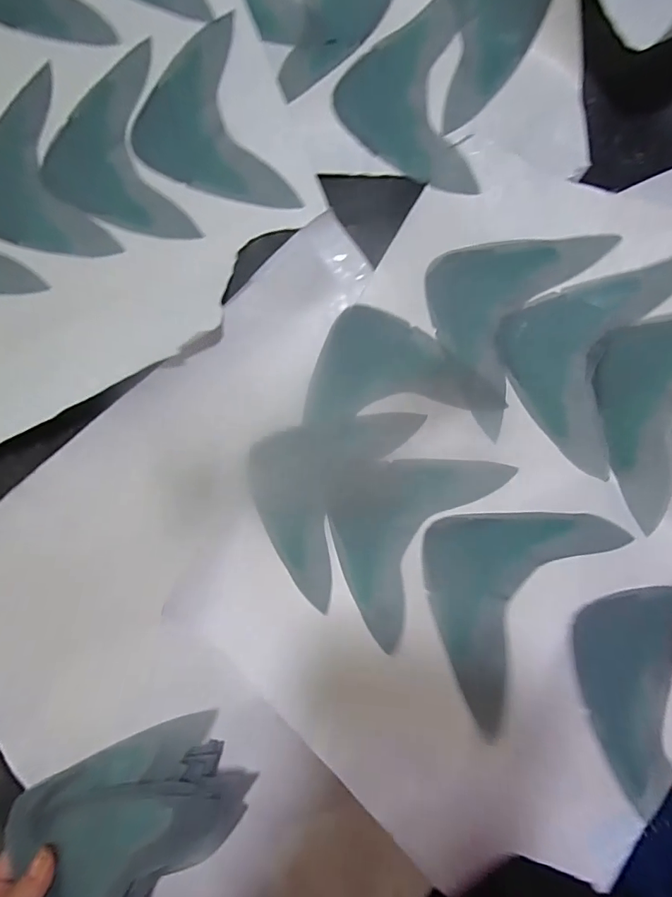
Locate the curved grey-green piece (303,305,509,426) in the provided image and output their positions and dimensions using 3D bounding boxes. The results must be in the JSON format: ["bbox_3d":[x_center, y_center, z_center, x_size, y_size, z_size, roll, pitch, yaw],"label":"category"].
[{"bbox_3d":[0.053,-0.074,0.387,0.161,0.008,0.093,-5,88,2],"label":"curved grey-green piece"}]

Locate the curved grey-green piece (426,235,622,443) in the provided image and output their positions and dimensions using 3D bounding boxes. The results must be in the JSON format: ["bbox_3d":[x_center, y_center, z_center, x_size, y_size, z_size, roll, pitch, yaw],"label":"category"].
[{"bbox_3d":[0.130,-0.119,0.380,0.114,0.015,0.175,31,90,3],"label":"curved grey-green piece"}]

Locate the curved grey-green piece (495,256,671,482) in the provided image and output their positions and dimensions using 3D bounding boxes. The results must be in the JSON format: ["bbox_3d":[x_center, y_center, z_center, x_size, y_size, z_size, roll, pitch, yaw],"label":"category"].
[{"bbox_3d":[0.195,-0.081,0.367,0.115,0.011,0.172,23,99,20],"label":"curved grey-green piece"}]

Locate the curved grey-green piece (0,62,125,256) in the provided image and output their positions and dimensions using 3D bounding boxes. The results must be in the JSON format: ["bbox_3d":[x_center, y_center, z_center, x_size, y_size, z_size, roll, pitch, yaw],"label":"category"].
[{"bbox_3d":[-0.277,-0.233,0.399,0.115,0.012,0.177,-23,88,2],"label":"curved grey-green piece"}]

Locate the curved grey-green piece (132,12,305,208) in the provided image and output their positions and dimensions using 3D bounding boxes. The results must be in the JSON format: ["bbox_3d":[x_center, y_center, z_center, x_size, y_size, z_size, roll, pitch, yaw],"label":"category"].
[{"bbox_3d":[-0.113,-0.278,0.388,0.118,0.005,0.165,-13,88,2],"label":"curved grey-green piece"}]

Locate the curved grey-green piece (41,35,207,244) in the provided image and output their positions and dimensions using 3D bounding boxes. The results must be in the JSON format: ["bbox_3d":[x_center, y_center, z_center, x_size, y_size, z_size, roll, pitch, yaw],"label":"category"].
[{"bbox_3d":[-0.197,-0.251,0.393,0.114,0.004,0.169,-17,88,2],"label":"curved grey-green piece"}]

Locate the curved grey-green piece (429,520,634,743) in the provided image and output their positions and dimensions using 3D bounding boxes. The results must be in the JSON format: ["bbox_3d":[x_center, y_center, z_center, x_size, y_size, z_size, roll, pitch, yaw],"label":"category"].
[{"bbox_3d":[0.115,0.093,0.333,0.176,0.010,0.112,-40,45,-23],"label":"curved grey-green piece"}]

